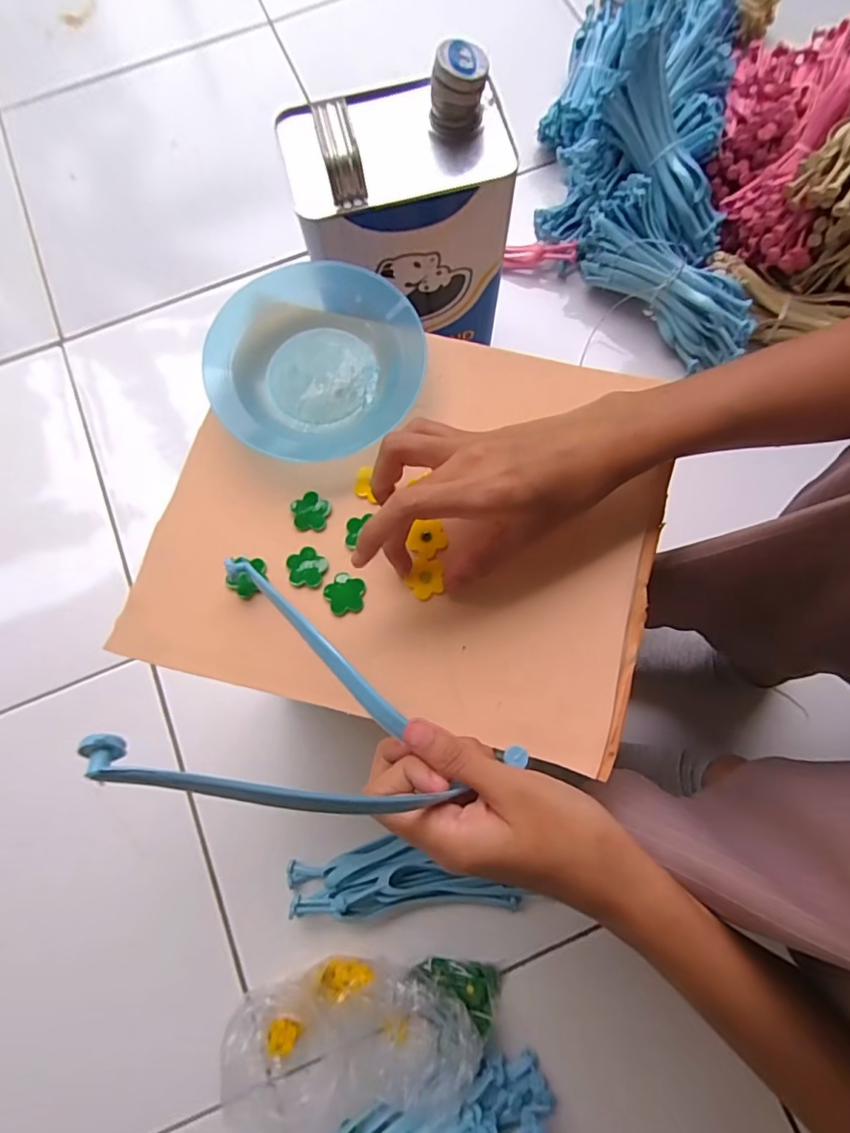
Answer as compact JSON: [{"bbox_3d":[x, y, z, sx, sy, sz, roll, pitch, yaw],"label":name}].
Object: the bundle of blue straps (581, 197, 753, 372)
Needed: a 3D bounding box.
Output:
[{"bbox_3d":[0.267,-0.316,0.584,0.212,0.057,0.073,43,81,9],"label":"bundle of blue straps"}]

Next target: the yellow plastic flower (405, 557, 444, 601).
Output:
[{"bbox_3d":[0.000,0.007,0.303,0.021,0.004,0.023,6,77,2],"label":"yellow plastic flower"}]

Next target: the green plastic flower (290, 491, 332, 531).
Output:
[{"bbox_3d":[-0.068,-0.033,0.313,0.022,0.004,0.023,0,77,1],"label":"green plastic flower"}]

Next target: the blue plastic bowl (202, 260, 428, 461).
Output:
[{"bbox_3d":[-0.066,-0.127,0.323,0.128,0.022,0.119,0,77,1],"label":"blue plastic bowl"}]

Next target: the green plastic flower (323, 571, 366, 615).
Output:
[{"bbox_3d":[-0.046,0.016,0.302,0.022,0.004,0.023,4,77,2],"label":"green plastic flower"}]

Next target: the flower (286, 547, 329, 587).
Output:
[{"bbox_3d":[-0.069,0.000,0.305,0.022,0.004,0.022,0,77,1],"label":"flower"}]

